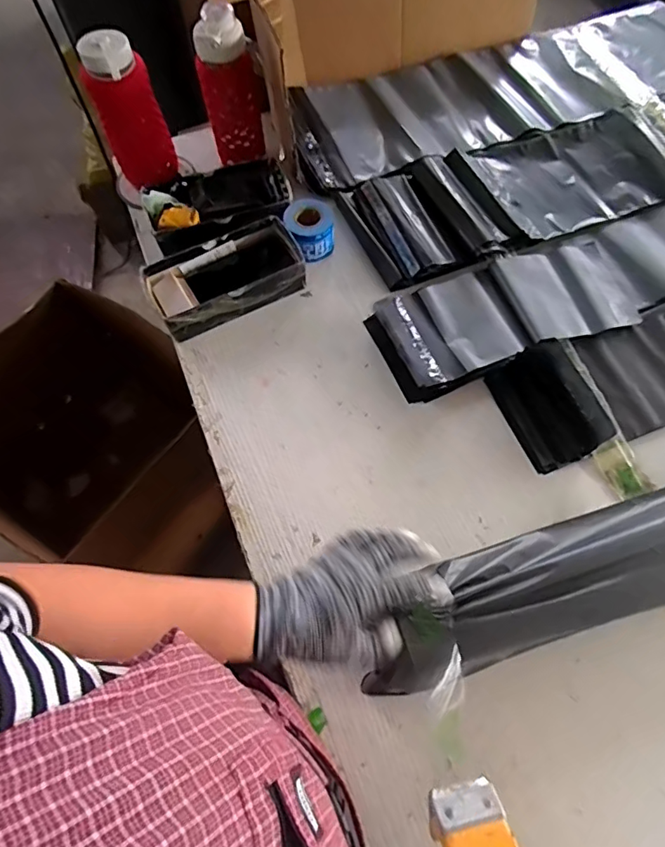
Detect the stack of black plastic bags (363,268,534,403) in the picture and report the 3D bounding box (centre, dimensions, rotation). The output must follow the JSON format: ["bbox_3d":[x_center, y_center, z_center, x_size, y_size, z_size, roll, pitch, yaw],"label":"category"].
[{"bbox_3d":[0.167,-0.133,0.684,0.197,0.051,0.160,-22,68,-10],"label":"stack of black plastic bags"}]

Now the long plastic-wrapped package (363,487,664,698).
[{"bbox_3d":[0.423,0.124,0.533,0.794,0.101,0.127,-16,67,-7],"label":"long plastic-wrapped package"}]

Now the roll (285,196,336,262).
[{"bbox_3d":[-0.035,-0.301,0.753,0.071,0.050,0.082,-7,66,-4],"label":"roll"}]

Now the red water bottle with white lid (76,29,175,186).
[{"bbox_3d":[-0.305,-0.462,0.740,0.087,0.207,0.078,-17,67,-8],"label":"red water bottle with white lid"}]

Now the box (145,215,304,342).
[{"bbox_3d":[-0.154,-0.216,0.716,0.214,0.052,0.111,-26,67,-10],"label":"box"}]

